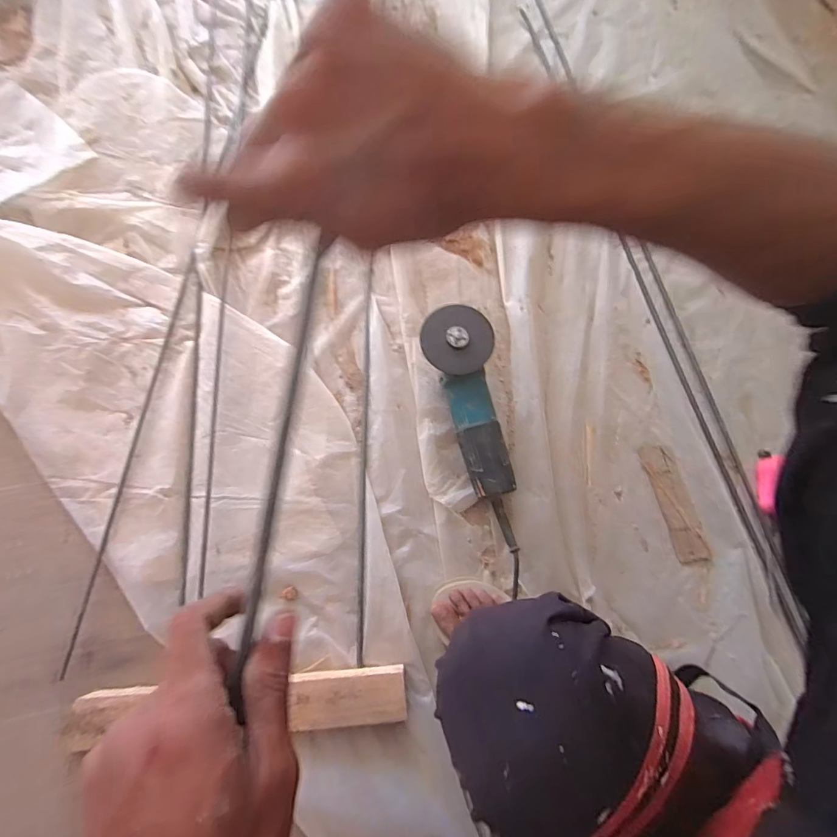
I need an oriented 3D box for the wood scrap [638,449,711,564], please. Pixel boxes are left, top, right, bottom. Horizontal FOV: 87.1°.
[{"bbox_3d":[0.375,0.121,0.643,0.047,0.005,0.168,-13,74,-5],"label":"wood scrap"}]

